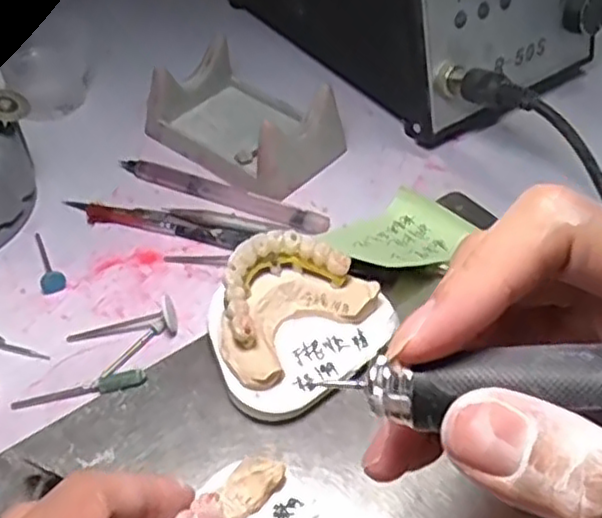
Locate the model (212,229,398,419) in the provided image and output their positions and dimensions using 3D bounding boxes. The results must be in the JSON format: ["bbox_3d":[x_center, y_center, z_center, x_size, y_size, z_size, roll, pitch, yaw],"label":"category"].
[{"bbox_3d":[-0.003,0.025,0.290,0.061,0.037,0.077,33,55,27],"label":"model"}]

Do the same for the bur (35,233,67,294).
[{"bbox_3d":[-0.123,0.000,0.335,0.011,0.008,0.043,-21,50,-18],"label":"bur"}]

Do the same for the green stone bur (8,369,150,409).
[{"bbox_3d":[-0.091,0.053,0.286,0.053,0.006,0.006,-9,47,-8],"label":"green stone bur"}]

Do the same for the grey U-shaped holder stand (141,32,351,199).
[{"bbox_3d":[-0.031,-0.079,0.386,0.094,0.038,0.065,34,56,28],"label":"grey U-shaped holder stand"}]

